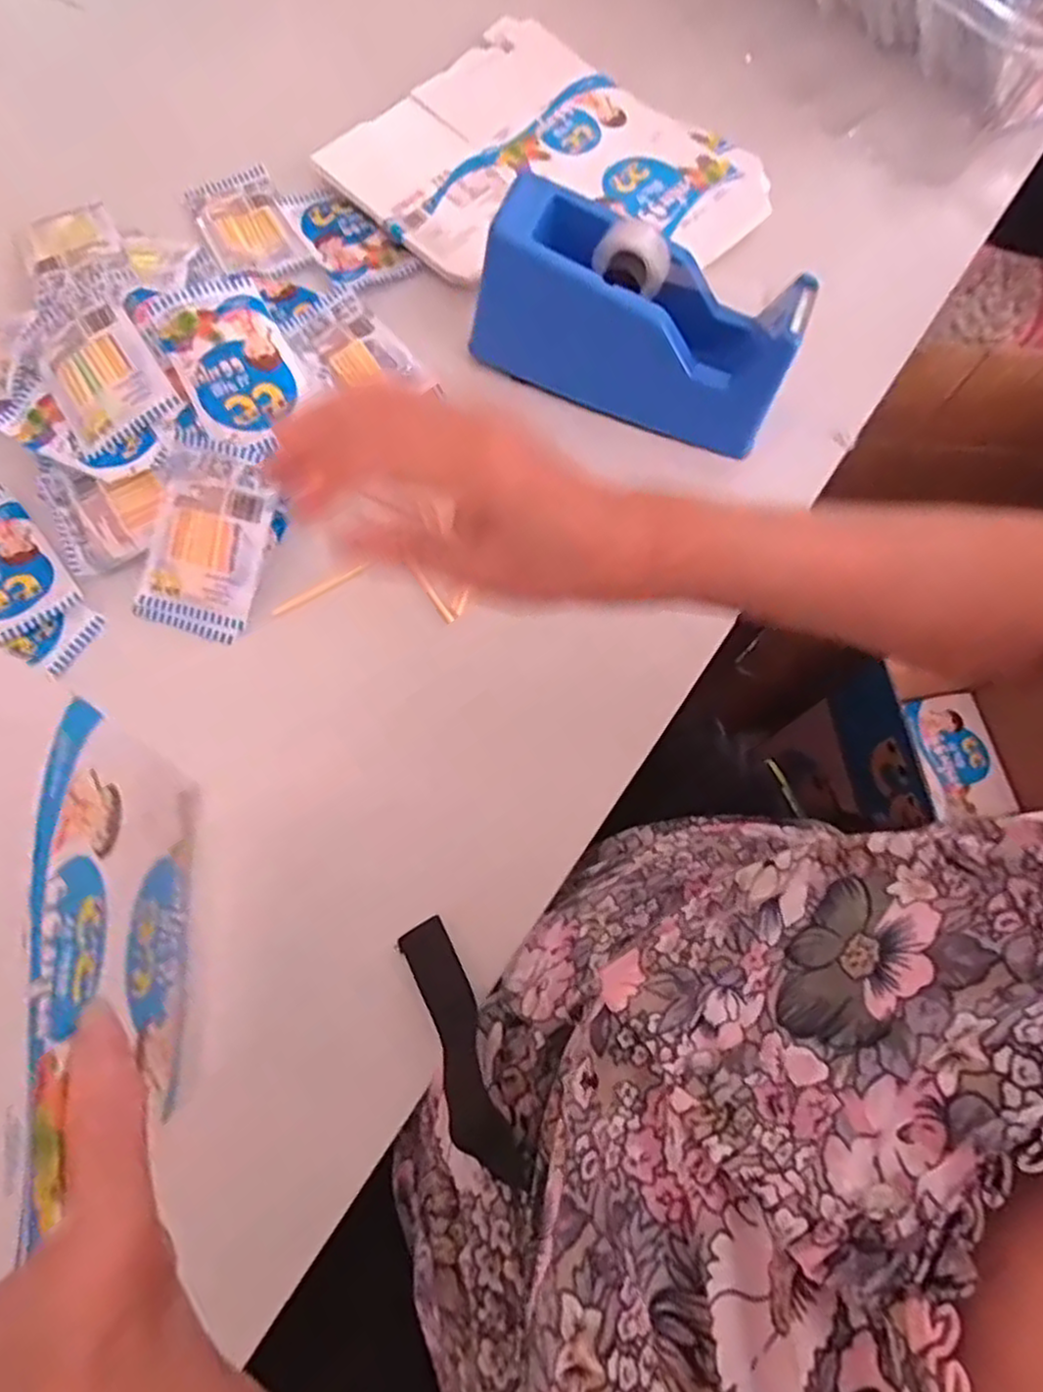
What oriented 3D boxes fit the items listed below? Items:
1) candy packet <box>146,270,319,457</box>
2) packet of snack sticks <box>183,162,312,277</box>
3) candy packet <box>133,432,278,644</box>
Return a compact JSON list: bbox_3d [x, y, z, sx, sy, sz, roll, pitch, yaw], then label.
[{"bbox_3d":[-0.167,-0.196,0.424,0.066,0.009,0.097,-33,93,-15],"label":"candy packet"},{"bbox_3d":[-0.199,-0.342,0.518,0.062,0.004,0.103,-25,73,-10],"label":"packet of snack sticks"},{"bbox_3d":[-0.183,-0.094,0.418,0.066,0.006,0.112,15,94,0],"label":"candy packet"}]

